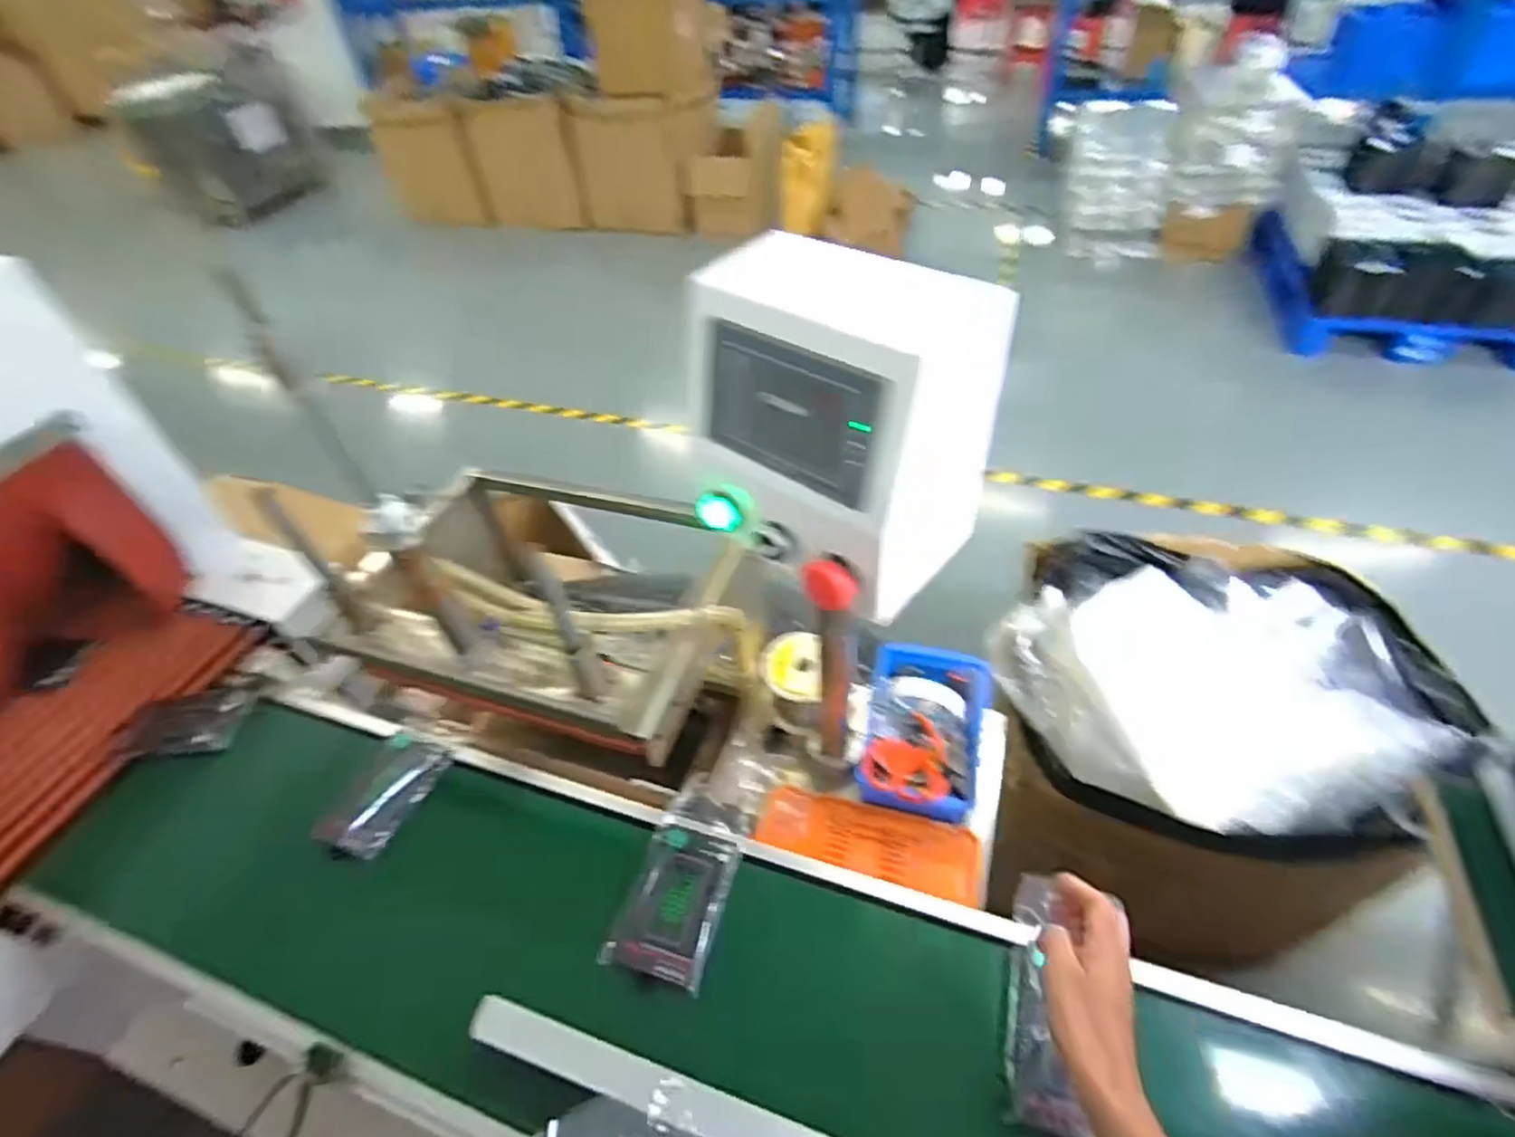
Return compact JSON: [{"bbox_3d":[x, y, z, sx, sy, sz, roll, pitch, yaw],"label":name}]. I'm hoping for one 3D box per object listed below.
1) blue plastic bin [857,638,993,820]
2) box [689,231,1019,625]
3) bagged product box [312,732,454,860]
[{"bbox_3d":[0.205,0.196,0.834,0.141,0.081,0.216,8,48,13],"label":"blue plastic bin"},{"bbox_3d":[0.051,-0.099,0.483,0.148,0.181,0.180,-37,54,-25],"label":"box"},{"bbox_3d":[-0.421,0.253,0.772,0.084,0.032,0.140,16,51,20],"label":"bagged product box"}]

